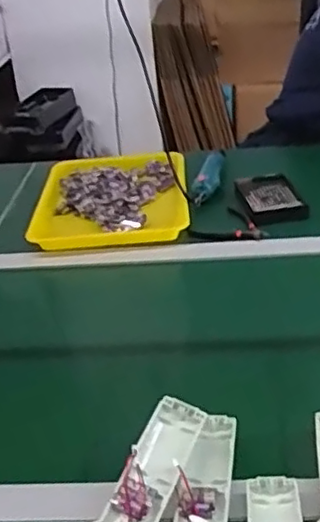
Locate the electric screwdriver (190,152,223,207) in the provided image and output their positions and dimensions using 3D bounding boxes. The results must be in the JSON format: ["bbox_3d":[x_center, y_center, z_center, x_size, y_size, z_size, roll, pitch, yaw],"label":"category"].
[{"bbox_3d":[0.088,-0.147,1.100,0.035,0.028,0.178,4,31,17],"label":"electric screwdriver"}]

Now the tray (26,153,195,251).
[{"bbox_3d":[-0.074,-0.112,1.087,0.242,0.048,0.304,-4,30,4],"label":"tray"}]

